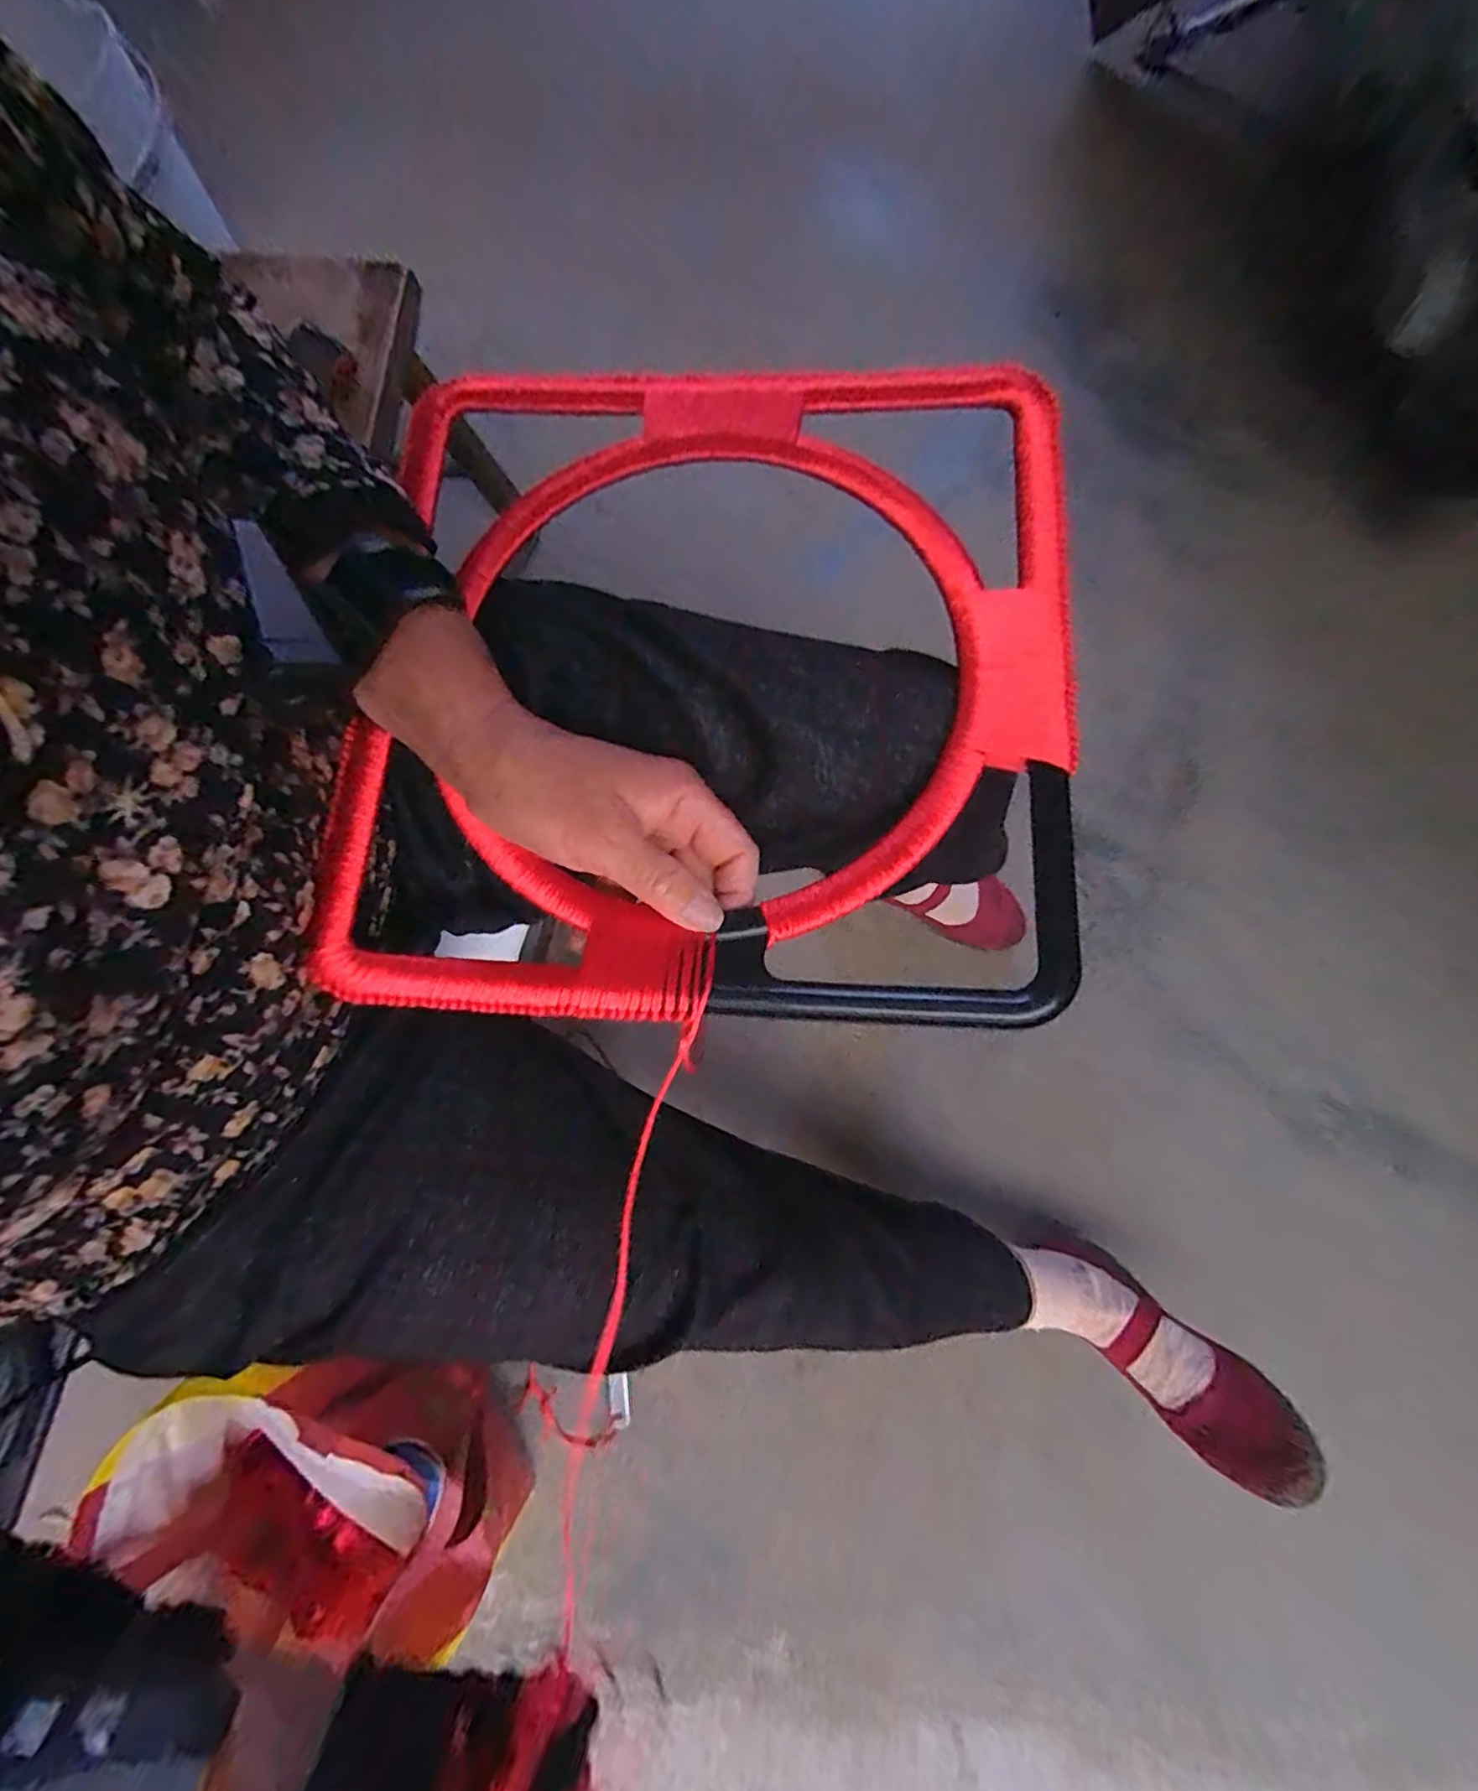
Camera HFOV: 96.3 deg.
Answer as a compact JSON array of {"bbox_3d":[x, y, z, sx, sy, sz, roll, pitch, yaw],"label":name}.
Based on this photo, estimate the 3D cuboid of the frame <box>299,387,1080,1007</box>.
[{"bbox_3d":[-0.017,-0.107,0.310,0.320,0.032,0.324,2,77,1],"label":"frame"}]

